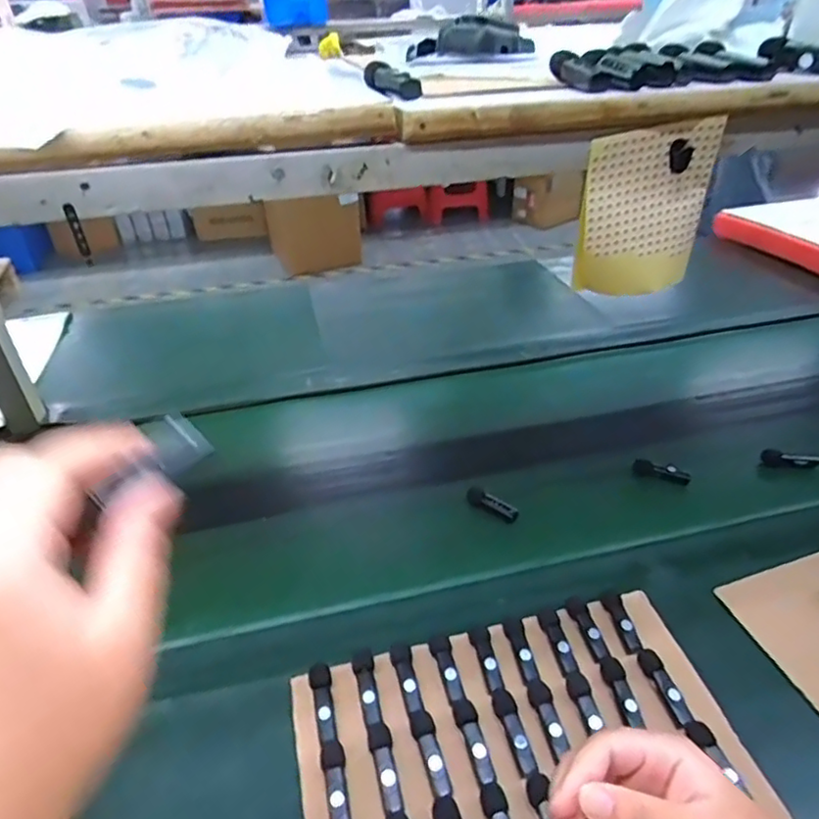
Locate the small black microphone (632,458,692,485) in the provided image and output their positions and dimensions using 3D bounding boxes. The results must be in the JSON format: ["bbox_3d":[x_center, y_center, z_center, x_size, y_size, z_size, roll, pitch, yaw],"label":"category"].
[{"bbox_3d":[0.317,0.077,0.773,0.068,0.014,0.024,10,36,17],"label":"small black microphone"}]

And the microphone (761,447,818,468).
[{"bbox_3d":[0.483,0.062,0.777,0.065,0.023,0.017,3,32,31],"label":"microphone"}]

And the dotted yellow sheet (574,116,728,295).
[{"bbox_3d":[0.172,-0.145,0.455,0.098,0.119,0.022,-10,35,-11],"label":"dotted yellow sheet"}]

